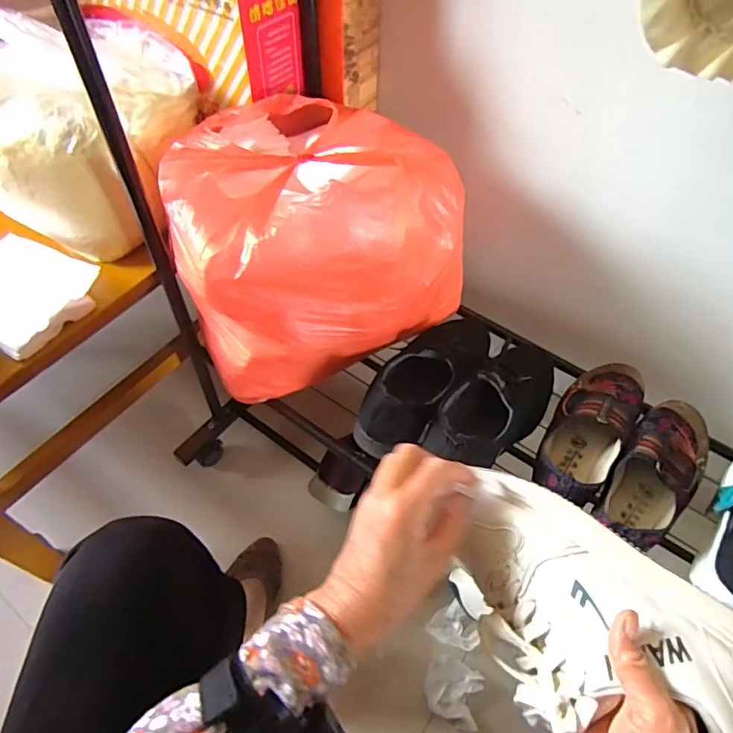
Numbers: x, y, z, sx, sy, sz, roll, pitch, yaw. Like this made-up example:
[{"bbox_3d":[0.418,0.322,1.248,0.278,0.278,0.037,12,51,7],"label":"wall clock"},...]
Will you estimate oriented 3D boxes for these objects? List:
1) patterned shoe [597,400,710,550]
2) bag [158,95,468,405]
[{"bbox_3d":[0.337,0.125,0.601,0.085,0.059,0.226,35,61,21],"label":"patterned shoe"},{"bbox_3d":[-0.052,-0.163,0.633,0.329,0.241,0.270,-16,57,-12],"label":"bag"}]

